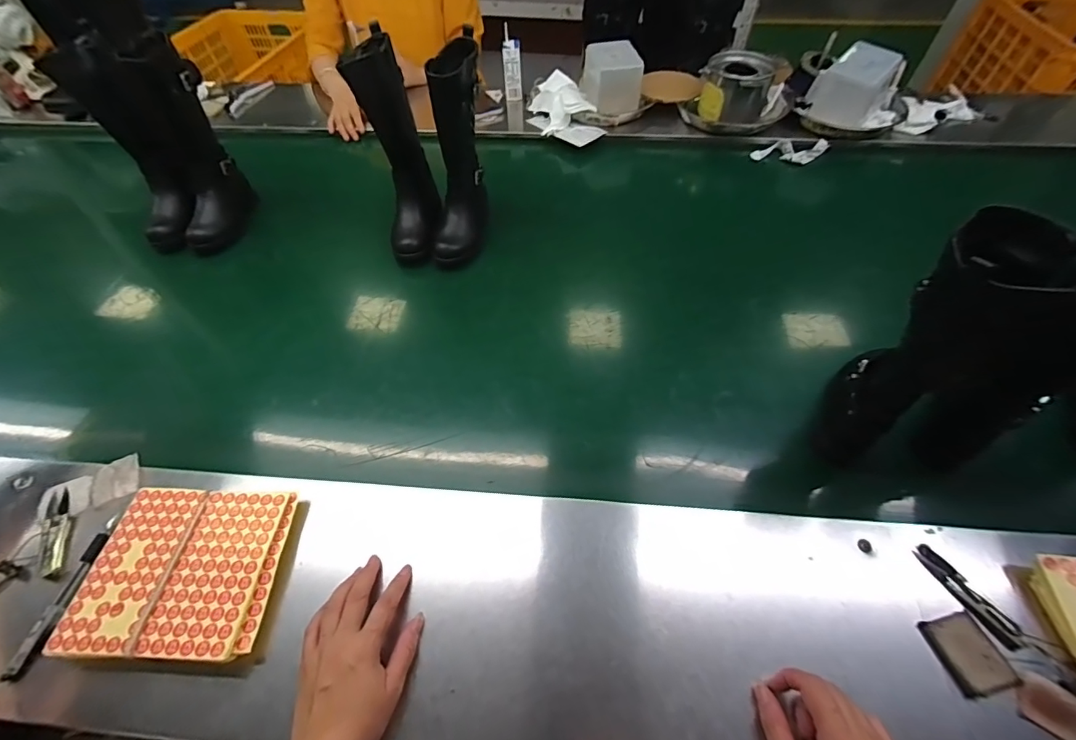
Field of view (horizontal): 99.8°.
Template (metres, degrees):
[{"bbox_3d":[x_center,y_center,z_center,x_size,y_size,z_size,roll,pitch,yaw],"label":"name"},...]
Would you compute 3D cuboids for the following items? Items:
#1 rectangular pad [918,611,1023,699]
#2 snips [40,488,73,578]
[{"bbox_3d":[0.400,0.262,0.420,0.054,0.009,0.061,-11,54,-6],"label":"rectangular pad"},{"bbox_3d":[-0.533,0.181,0.499,0.020,0.018,0.095,-17,55,-11],"label":"snips"}]

